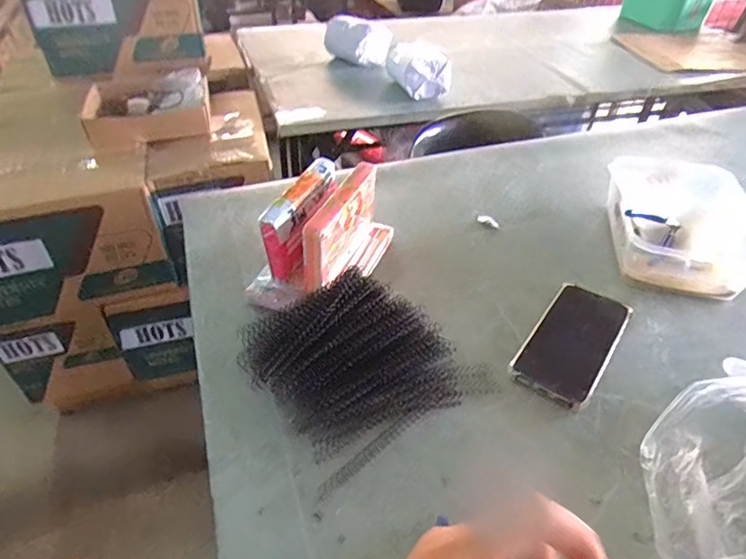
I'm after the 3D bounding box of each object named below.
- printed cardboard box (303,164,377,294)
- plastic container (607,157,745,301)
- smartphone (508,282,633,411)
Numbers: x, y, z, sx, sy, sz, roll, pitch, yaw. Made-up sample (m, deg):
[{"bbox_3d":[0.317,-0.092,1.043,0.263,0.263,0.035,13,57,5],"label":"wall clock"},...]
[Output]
[{"bbox_3d":[-0.035,-0.060,0.588,0.021,0.093,0.157,15,42,17],"label":"printed cardboard box"},{"bbox_3d":[0.399,-0.083,0.675,0.162,0.078,0.243,11,41,13],"label":"plastic container"},{"bbox_3d":[0.215,0.067,0.545,0.079,0.016,0.171,25,46,27],"label":"smartphone"}]

